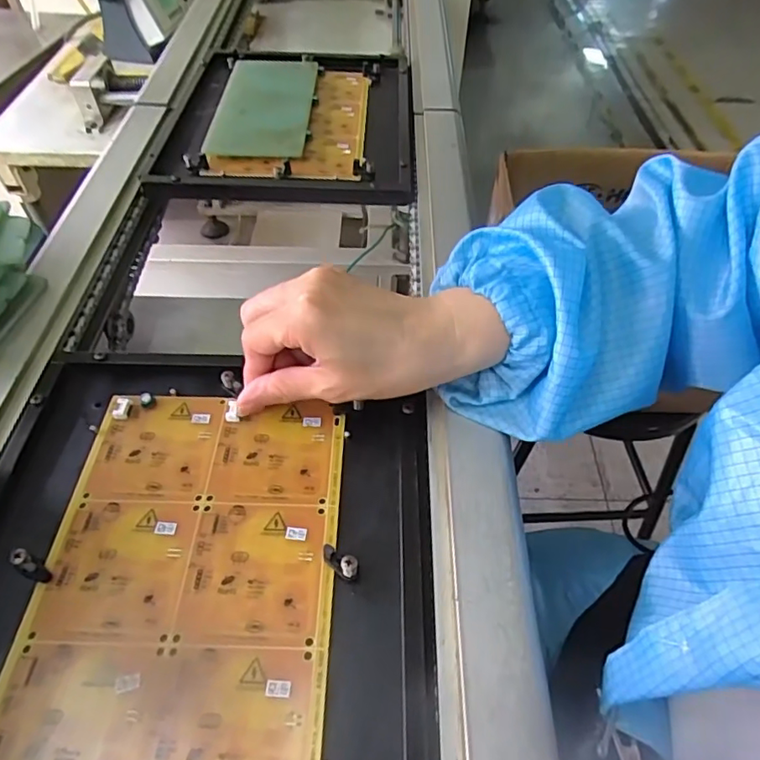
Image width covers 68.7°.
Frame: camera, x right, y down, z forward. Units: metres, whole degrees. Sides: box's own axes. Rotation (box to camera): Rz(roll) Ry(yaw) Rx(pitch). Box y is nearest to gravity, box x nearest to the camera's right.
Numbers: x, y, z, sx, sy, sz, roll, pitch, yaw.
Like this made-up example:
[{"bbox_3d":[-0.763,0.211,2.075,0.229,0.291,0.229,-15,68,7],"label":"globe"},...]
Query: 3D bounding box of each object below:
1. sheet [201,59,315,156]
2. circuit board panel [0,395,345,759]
[{"bbox_3d":[-0.115,-0.280,0.559,0.089,0.008,0.190,3,51,-5],"label":"sheet"},{"bbox_3d":[-0.094,0.094,0.276,0.141,0.004,0.202,1,51,0],"label":"circuit board panel"}]

